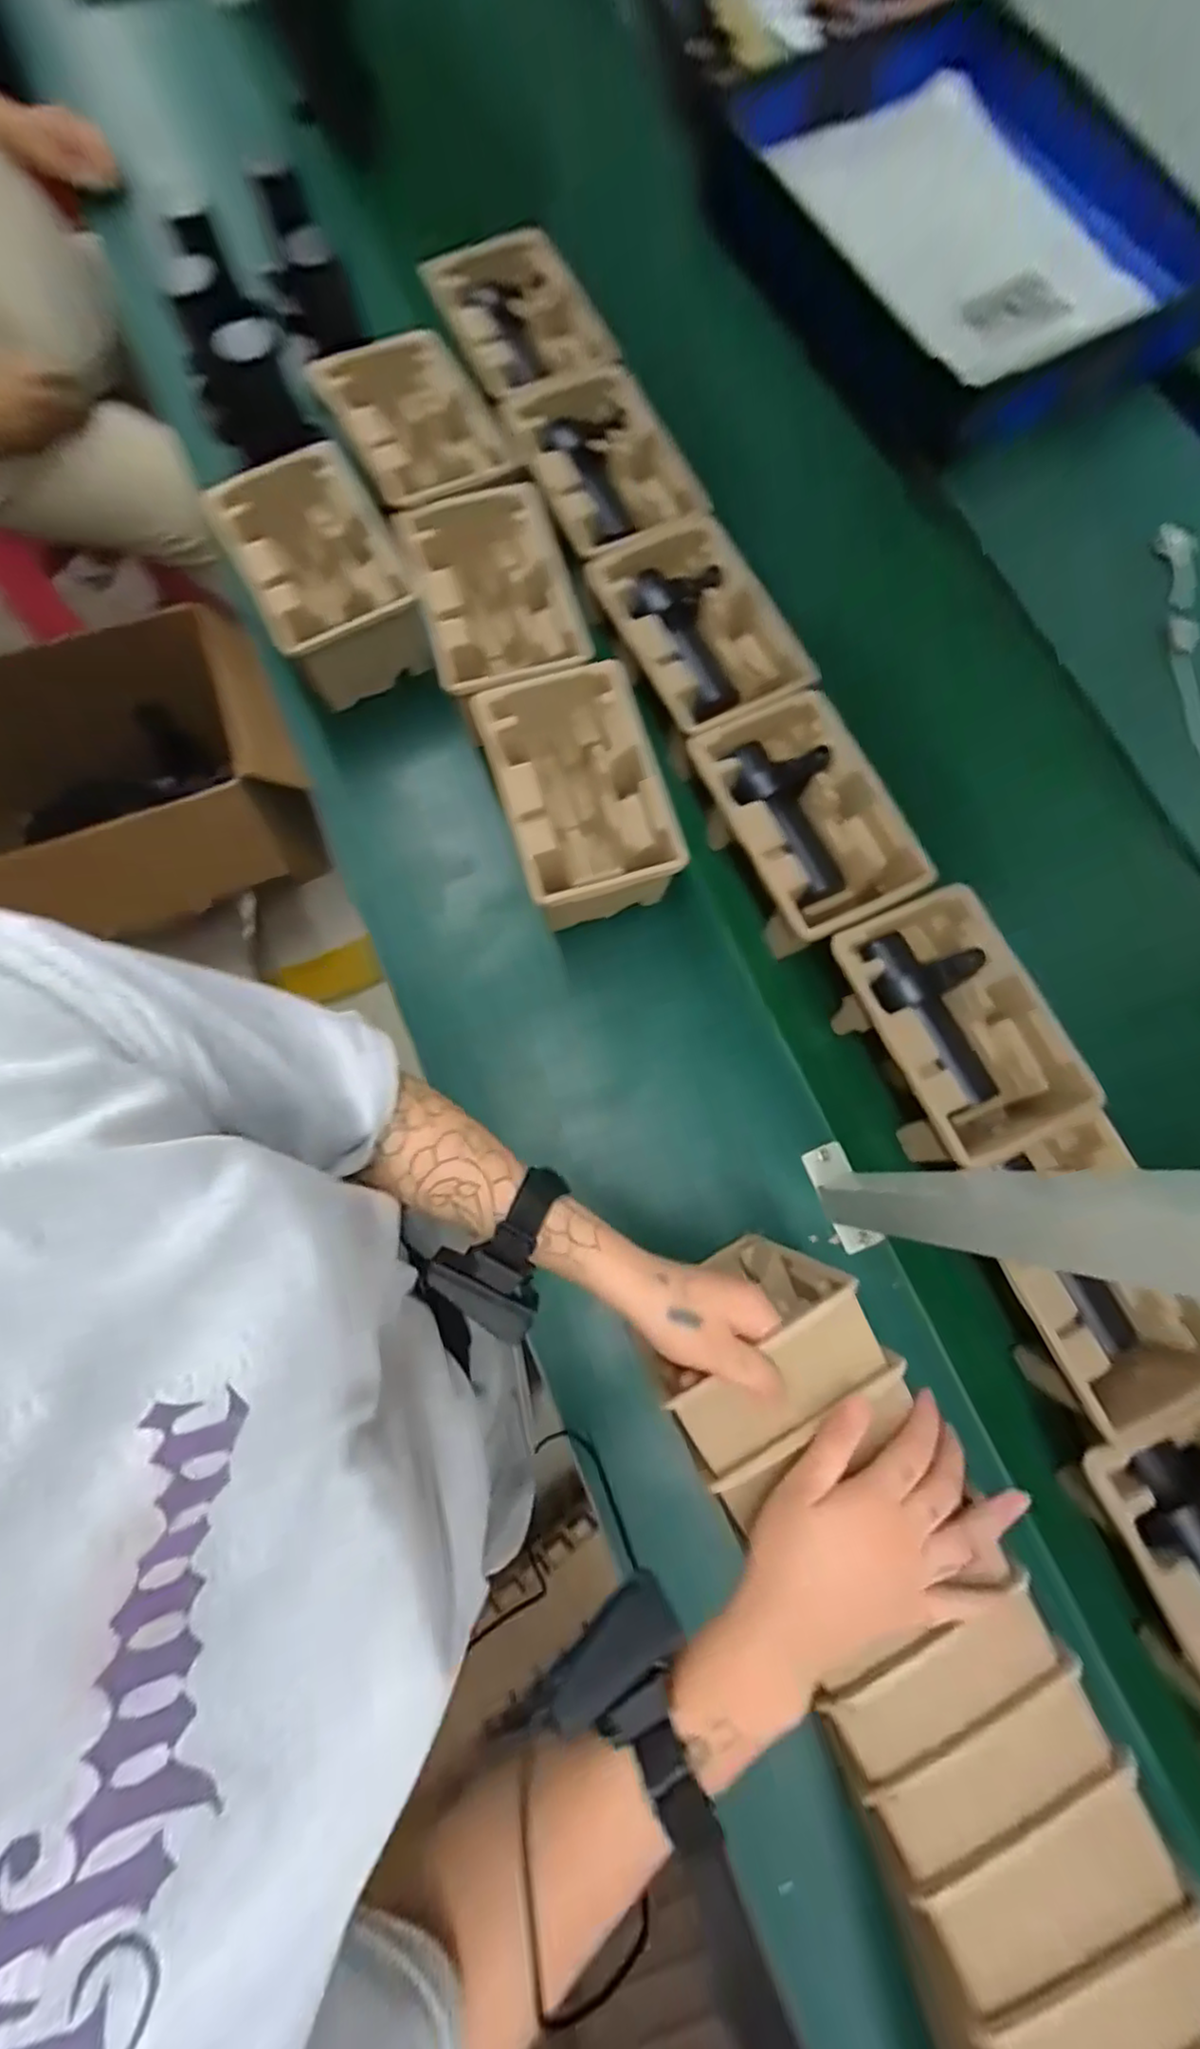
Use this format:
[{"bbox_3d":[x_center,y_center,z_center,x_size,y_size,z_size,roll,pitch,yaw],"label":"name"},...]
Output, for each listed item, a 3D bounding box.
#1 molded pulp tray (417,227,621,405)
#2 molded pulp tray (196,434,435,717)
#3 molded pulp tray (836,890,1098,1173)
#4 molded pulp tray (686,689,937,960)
[{"bbox_3d":[-0.099,-0.832,0.788,0.165,0.048,0.247,-26,79,-5],"label":"molded pulp tray"},{"bbox_3d":[-0.292,-0.476,0.722,0.148,0.095,0.245,-27,79,-5],"label":"molded pulp tray"},{"bbox_3d":[0.321,0.005,0.624,0.147,0.089,0.236,-25,79,-5],"label":"molded pulp tray"},{"bbox_3d":[0.194,-0.197,0.656,0.164,0.064,0.232,-25,79,-5],"label":"molded pulp tray"}]

